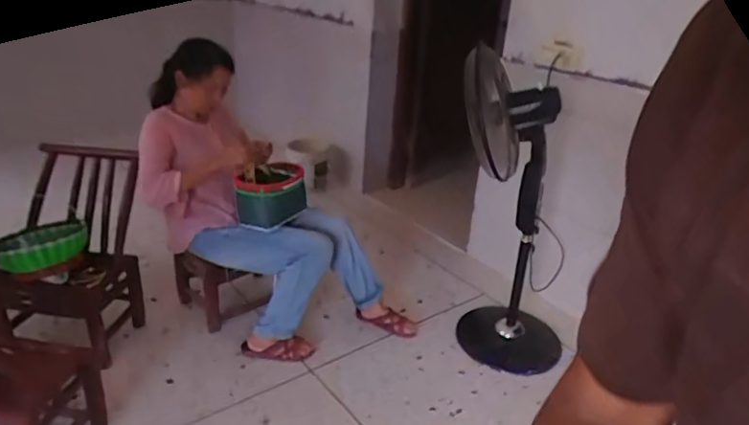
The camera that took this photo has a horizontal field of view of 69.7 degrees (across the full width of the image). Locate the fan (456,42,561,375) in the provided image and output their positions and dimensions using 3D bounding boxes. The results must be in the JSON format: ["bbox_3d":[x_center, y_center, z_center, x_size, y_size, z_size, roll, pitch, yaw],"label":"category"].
[{"bbox_3d":[0.446,0.025,1.752,0.380,1.000,0.367,7,26,7],"label":"fan"}]

